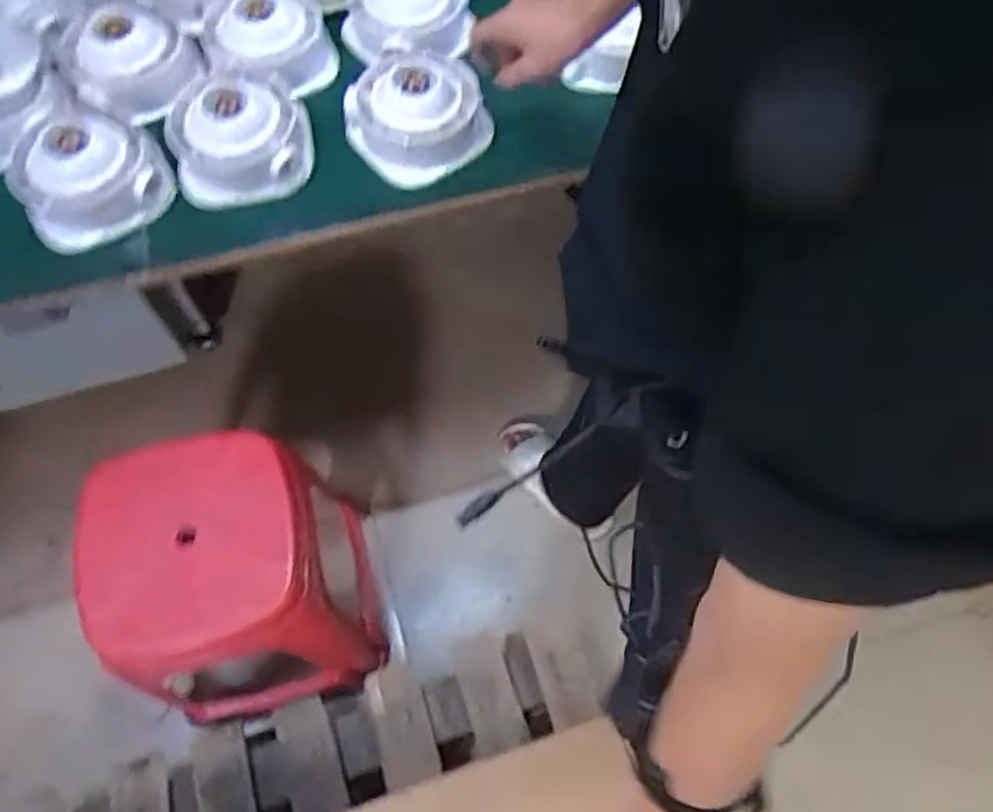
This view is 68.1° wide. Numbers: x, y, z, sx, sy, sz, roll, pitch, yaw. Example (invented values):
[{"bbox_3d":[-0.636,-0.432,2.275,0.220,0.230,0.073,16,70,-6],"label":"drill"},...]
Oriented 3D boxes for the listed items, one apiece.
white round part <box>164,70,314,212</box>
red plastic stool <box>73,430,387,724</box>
[{"bbox_3d":[-0.262,-0.272,0.756,0.138,0.063,0.139,1,66,-1],"label":"white round part"},{"bbox_3d":[-0.355,0.253,1.044,0.294,0.368,0.303,-12,66,-7],"label":"red plastic stool"}]

